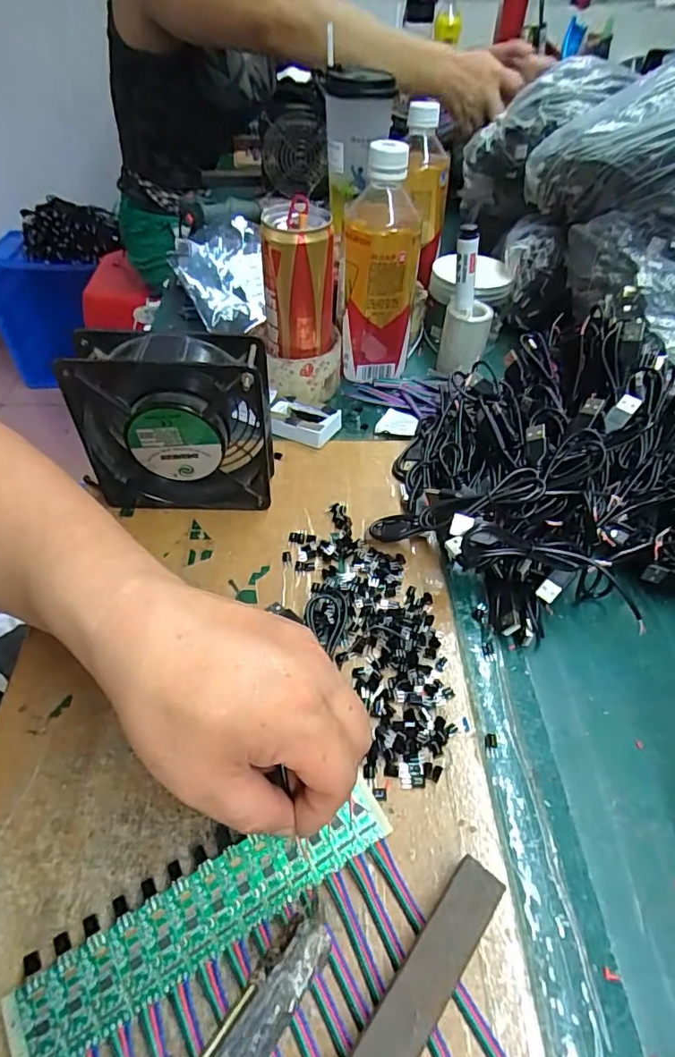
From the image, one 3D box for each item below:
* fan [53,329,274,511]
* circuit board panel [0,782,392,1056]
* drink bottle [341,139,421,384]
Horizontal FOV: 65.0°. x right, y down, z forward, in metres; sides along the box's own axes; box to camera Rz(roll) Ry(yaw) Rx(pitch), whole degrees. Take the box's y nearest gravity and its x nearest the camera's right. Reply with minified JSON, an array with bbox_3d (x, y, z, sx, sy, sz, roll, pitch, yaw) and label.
[{"bbox_3d":[-0.108,-0.068,0.361,0.125,0.119,0.046,2,48,-1],"label":"fan"},{"bbox_3d":[-0.052,0.164,0.228,0.162,0.006,0.032,-21,52,-20],"label":"circuit board panel"},{"bbox_3d":[0.036,-0.220,0.462,0.062,0.179,0.059,4,48,1],"label":"drink bottle"}]

